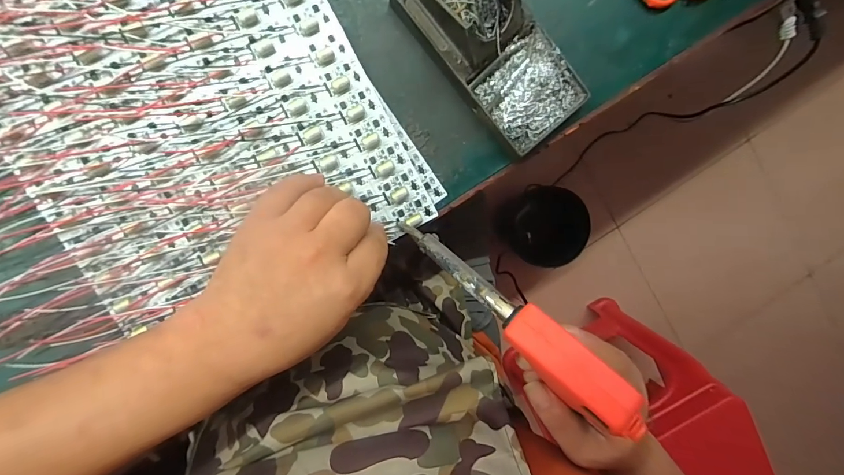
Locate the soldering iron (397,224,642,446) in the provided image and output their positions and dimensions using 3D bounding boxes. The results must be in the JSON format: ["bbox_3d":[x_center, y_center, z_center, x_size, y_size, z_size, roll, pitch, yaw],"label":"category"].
[{"bbox_3d":[0.057,0.051,0.252,0.183,0.034,0.028,41,88,25],"label":"soldering iron"}]

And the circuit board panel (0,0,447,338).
[{"bbox_3d":[-0.161,-0.088,0.272,0.244,0.010,0.281,-31,96,-4],"label":"circuit board panel"}]

